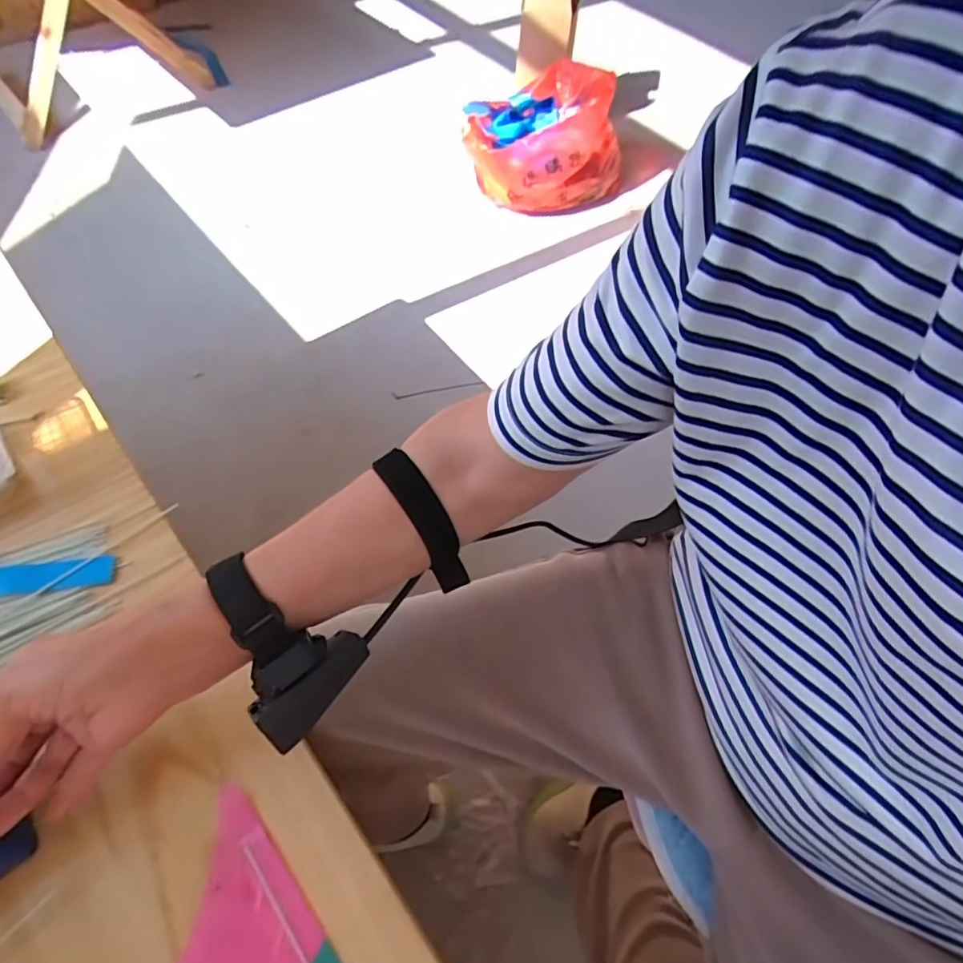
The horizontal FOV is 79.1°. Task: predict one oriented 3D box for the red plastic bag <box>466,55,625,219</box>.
[{"bbox_3d":[0.159,-0.870,1.455,0.402,0.272,0.300,13,59,6],"label":"red plastic bag"}]

